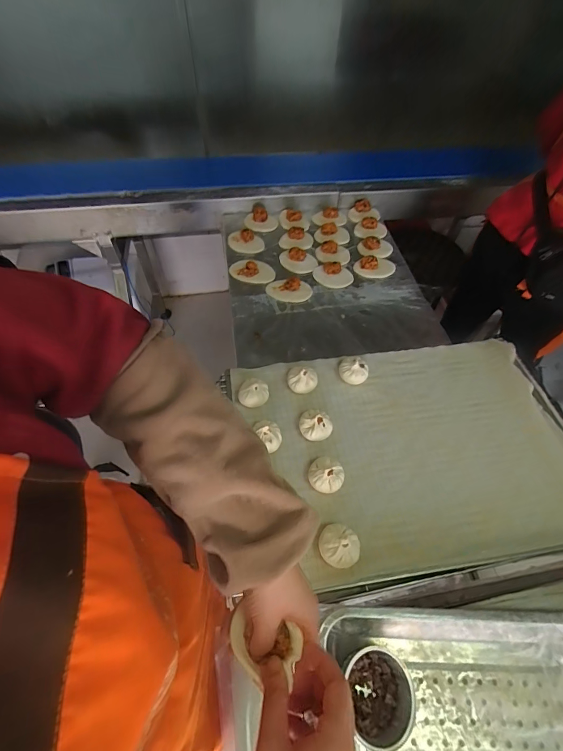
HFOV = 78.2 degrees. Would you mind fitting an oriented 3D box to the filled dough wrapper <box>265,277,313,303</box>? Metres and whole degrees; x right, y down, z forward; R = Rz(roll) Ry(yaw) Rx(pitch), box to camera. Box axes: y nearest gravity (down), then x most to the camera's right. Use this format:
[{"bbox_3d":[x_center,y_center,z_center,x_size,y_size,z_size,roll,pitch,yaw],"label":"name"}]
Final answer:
[{"bbox_3d":[0.021,-0.217,0.879,0.113,0.027,0.065,-5,57,-5],"label":"filled dough wrapper"}]

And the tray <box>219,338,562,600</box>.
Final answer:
[{"bbox_3d":[0.214,0.115,0.601,0.575,0.042,0.394,-8,57,-7],"label":"tray"}]

